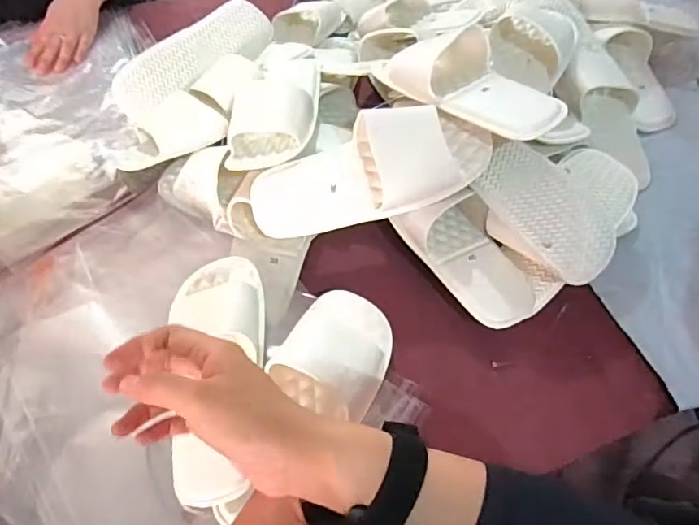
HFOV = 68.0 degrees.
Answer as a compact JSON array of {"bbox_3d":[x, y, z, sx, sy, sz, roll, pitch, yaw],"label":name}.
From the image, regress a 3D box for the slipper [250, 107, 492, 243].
[{"bbox_3d":[0.021,-0.104,0.585,0.268,0.055,0.116,-18,90,9],"label":"slipper"}]

